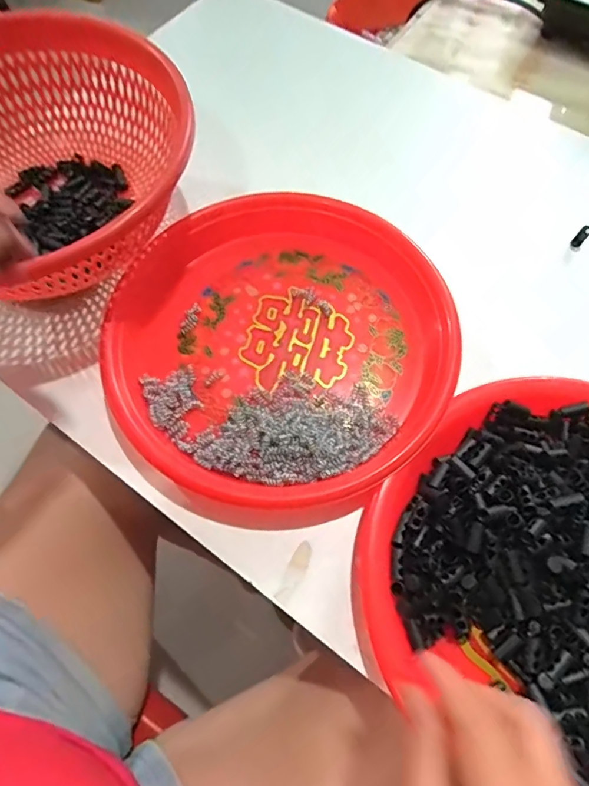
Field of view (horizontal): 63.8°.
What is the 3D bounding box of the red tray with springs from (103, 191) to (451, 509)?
[{"bbox_3d":[-0.009,-0.048,0.359,0.241,0.030,0.262,9,68,4],"label":"red tray with springs"}]

